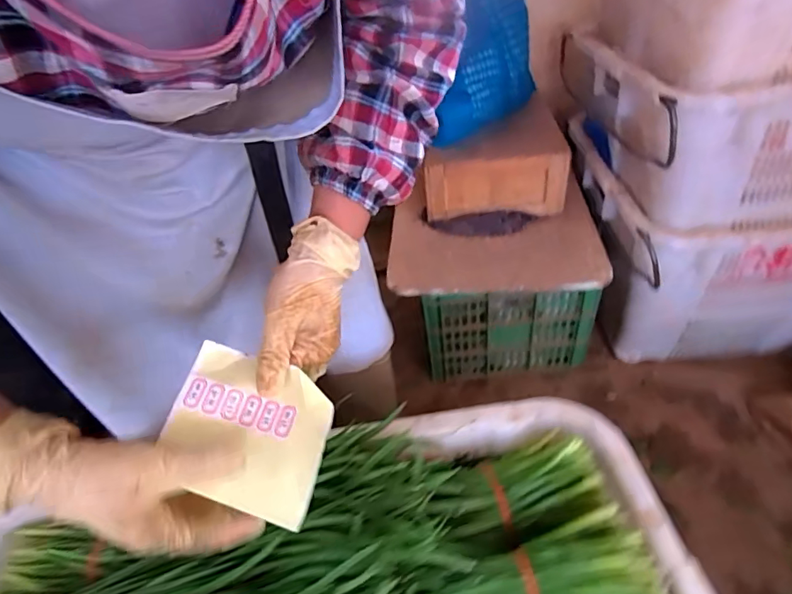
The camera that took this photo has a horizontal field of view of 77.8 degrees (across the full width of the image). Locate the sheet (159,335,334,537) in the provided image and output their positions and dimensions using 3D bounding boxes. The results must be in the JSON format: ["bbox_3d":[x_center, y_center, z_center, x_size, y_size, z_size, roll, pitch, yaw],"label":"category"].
[{"bbox_3d":[-0.103,0.092,0.343,0.121,0.015,0.094,15,70,18],"label":"sheet"}]

